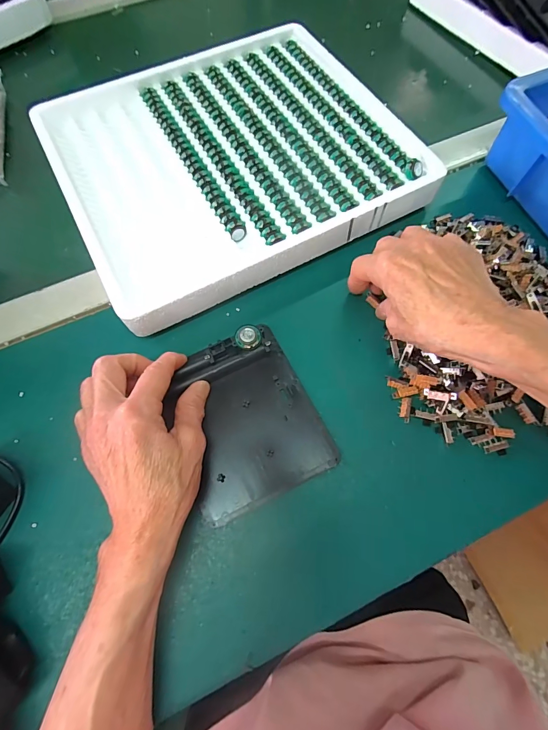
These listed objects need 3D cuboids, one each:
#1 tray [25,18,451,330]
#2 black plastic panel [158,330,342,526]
[{"bbox_3d":[-0.044,-0.222,0.347,0.318,0.033,0.296,-27,72,-9],"label":"tray"},{"bbox_3d":[-0.023,0.041,0.281,0.107,0.018,0.127,-25,75,-7],"label":"black plastic panel"}]

